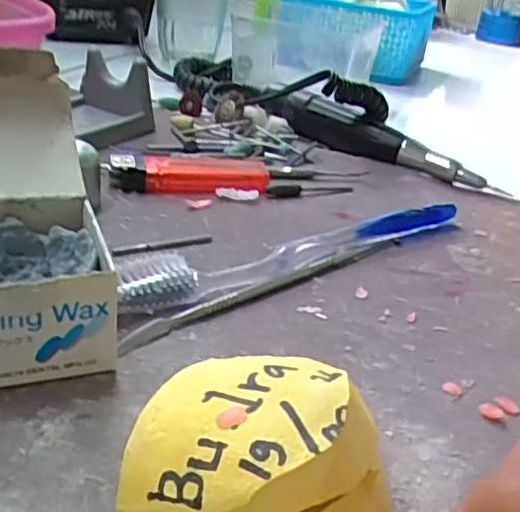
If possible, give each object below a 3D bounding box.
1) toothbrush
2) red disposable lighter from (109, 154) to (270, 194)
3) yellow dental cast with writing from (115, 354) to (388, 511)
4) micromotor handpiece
[{"bbox_3d":[0.021,-0.005,0.290,0.179,0.012,0.021,-17,37,-37],"label":"toothbrush"},{"bbox_3d":[-0.035,-0.042,0.345,0.080,0.011,0.028,0,29,-15],"label":"red disposable lighter"},{"bbox_3d":[-0.003,0.050,0.157,0.056,0.036,0.051,6,28,-3],"label":"yellow dental cast with writing"},{"bbox_3d":[0.071,-0.071,0.415,0.154,0.025,0.024,22,31,24],"label":"micromotor handpiece"}]

